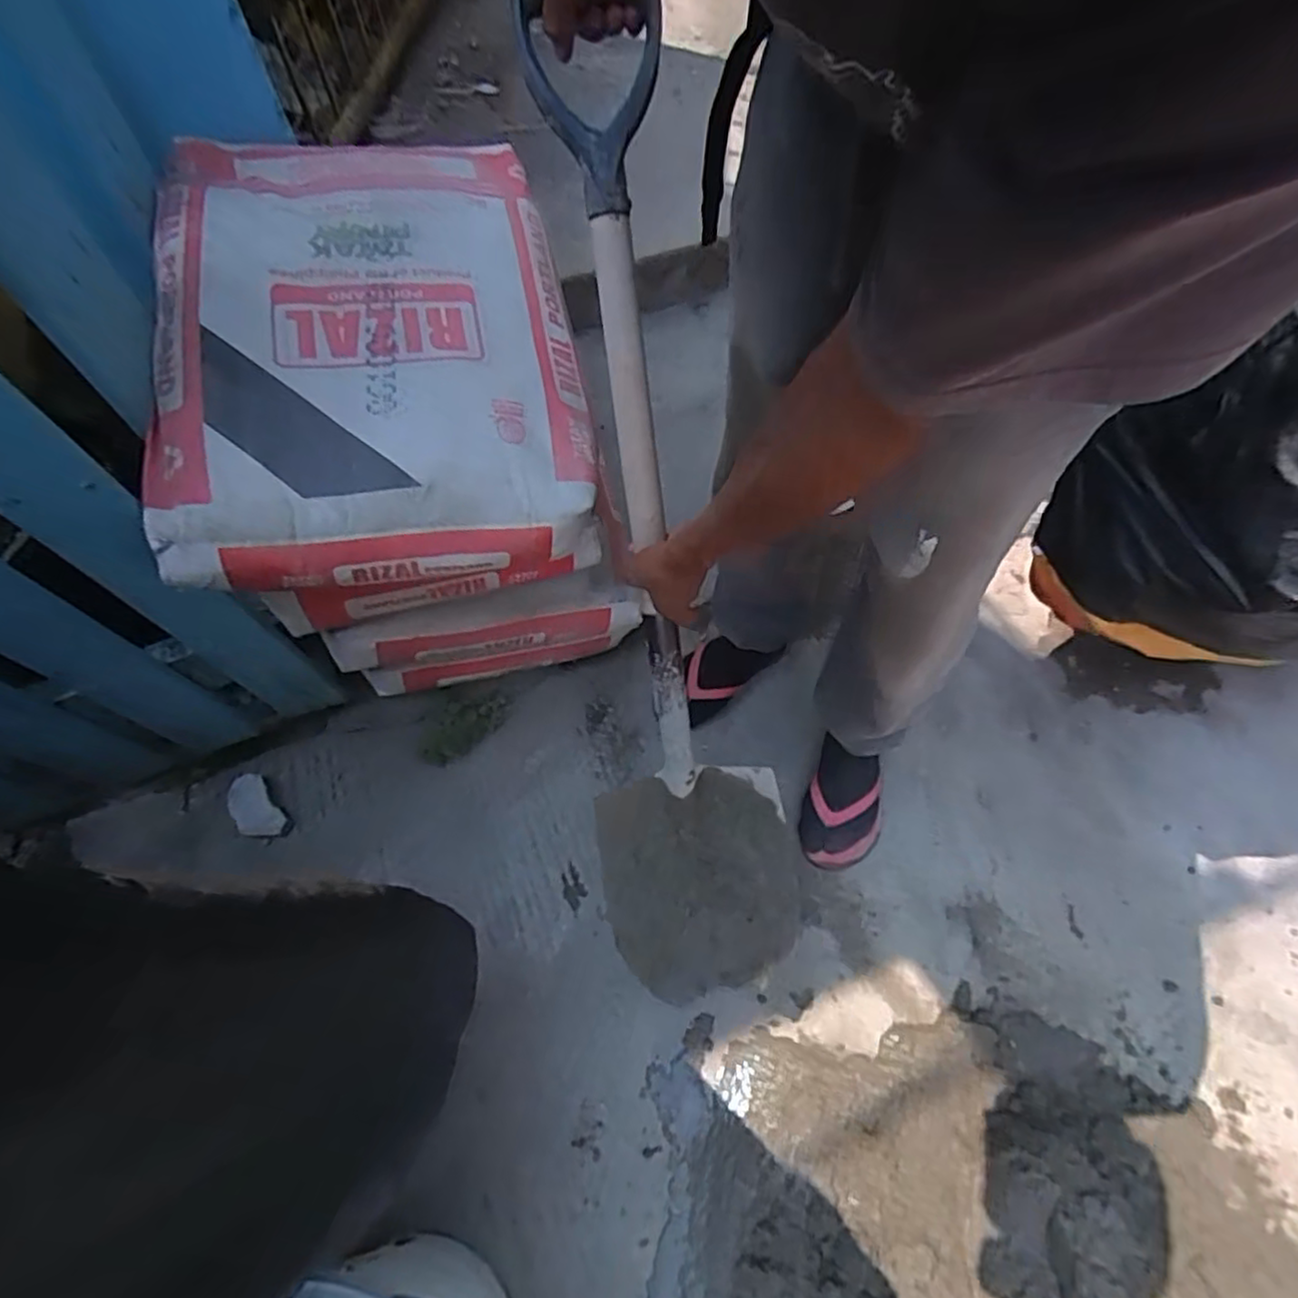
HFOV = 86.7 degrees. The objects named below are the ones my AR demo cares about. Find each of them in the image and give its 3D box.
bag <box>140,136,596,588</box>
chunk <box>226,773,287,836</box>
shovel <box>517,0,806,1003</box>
[{"bbox_3d":[-0.299,-0.349,0.775,0.417,0.144,0.556,-10,65,-6],"label":"bag"},{"bbox_3d":[-0.605,0.242,1.047,0.066,0.024,0.118,-33,69,-16],"label":"chunk"},{"bbox_3d":[0.023,-0.054,0.692,0.211,0.951,0.101,-9,20,-6],"label":"shovel"}]

